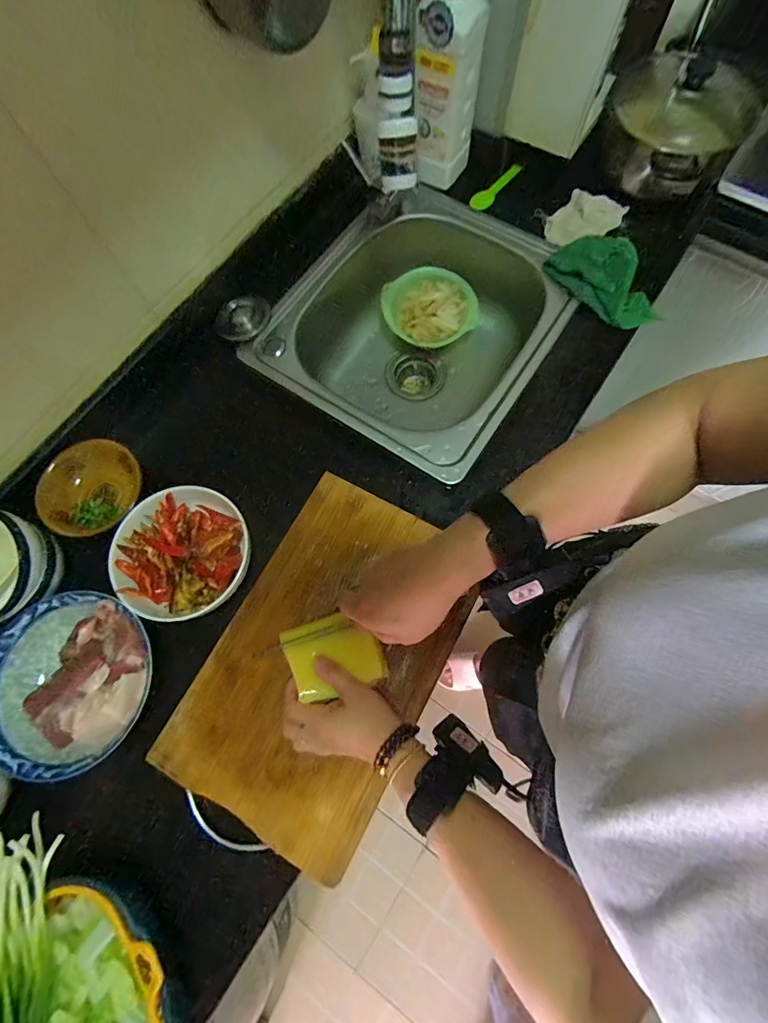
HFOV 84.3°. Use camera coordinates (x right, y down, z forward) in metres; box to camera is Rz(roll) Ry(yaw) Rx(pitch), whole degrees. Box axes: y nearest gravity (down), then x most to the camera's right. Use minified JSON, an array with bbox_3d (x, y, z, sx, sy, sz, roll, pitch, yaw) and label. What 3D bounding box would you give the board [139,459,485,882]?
[{"bbox_3d":[-0.061,0.159,0.481,0.237,0.015,0.369,27,75,10],"label":"board"}]

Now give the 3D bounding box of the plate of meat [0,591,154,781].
[{"bbox_3d":[-0.339,0.181,0.461,0.169,0.045,0.173,0,72,1],"label":"plate of meat"}]

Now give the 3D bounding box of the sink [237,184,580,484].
[{"bbox_3d":[0.054,-0.274,0.719,0.384,0.187,0.432,32,76,11],"label":"sink"}]

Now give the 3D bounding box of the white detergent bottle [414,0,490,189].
[{"bbox_3d":[0.093,-0.632,0.593,0.091,0.255,0.090,9,73,4],"label":"white detergent bottle"}]

